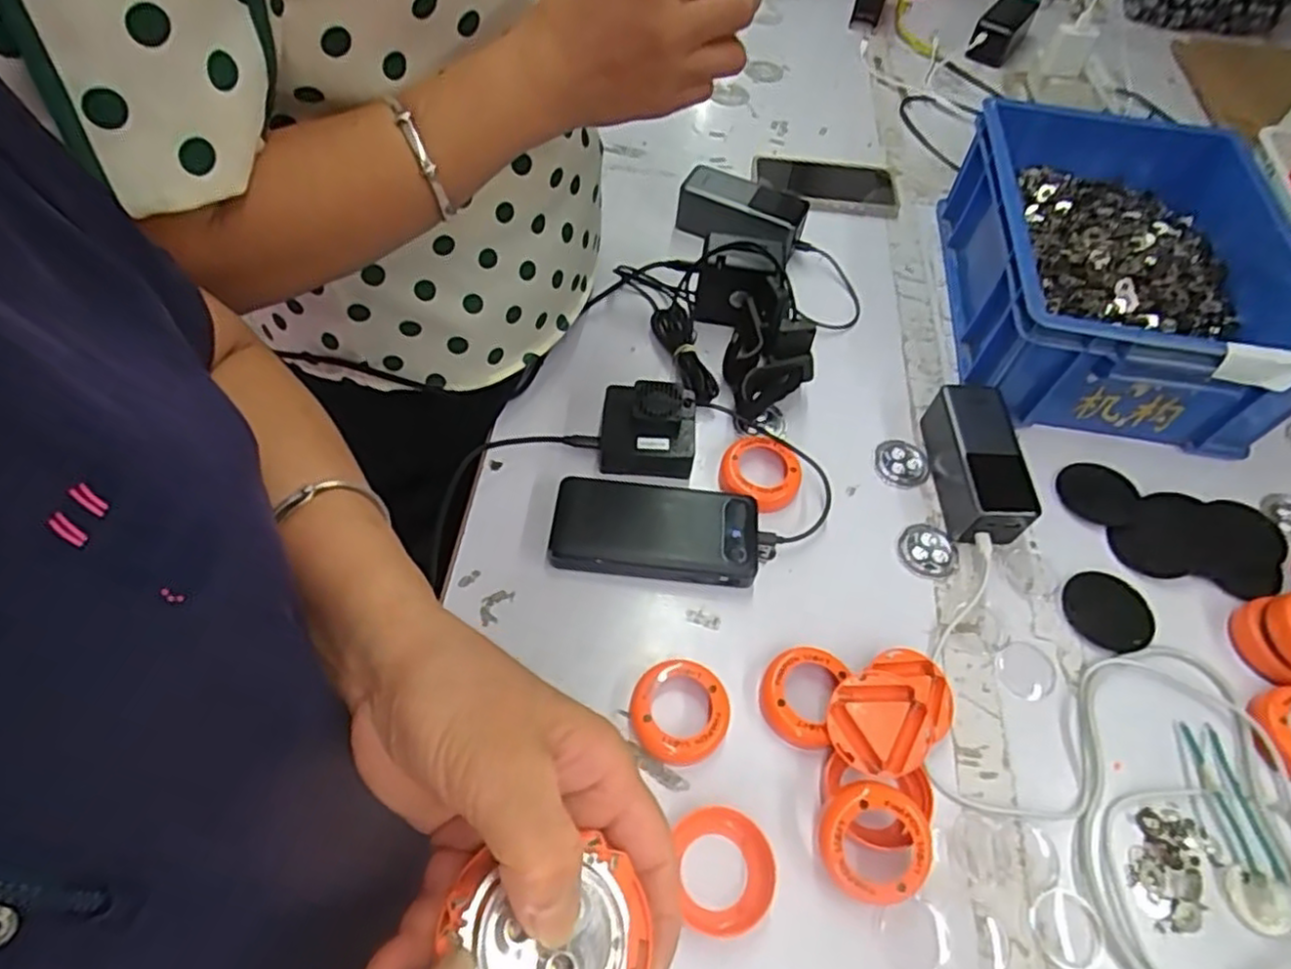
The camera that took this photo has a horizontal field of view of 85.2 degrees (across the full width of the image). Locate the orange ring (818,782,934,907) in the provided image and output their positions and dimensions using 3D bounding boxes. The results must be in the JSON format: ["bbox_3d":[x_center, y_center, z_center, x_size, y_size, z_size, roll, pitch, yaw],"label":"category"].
[{"bbox_3d":[0.140,0.217,0.426,0.067,0.012,0.065,-1,76,4],"label":"orange ring"}]

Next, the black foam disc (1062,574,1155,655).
[{"bbox_3d":[0.361,0.099,0.547,0.064,0.006,0.064,2,57,-3],"label":"black foam disc"}]

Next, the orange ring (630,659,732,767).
[{"bbox_3d":[0.023,0.154,0.475,0.065,0.018,0.066,2,57,-3],"label":"orange ring"}]

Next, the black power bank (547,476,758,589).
[{"bbox_3d":[0.007,0.039,0.549,0.156,0.030,0.074,7,57,0],"label":"black power bank"}]

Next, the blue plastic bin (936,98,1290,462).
[{"bbox_3d":[0.462,-0.208,0.681,0.281,0.118,0.349,11,57,3],"label":"blue plastic bin"}]

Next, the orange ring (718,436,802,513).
[{"bbox_3d":[0.096,-0.008,0.587,0.066,0.020,0.065,2,57,-3],"label":"orange ring"}]

